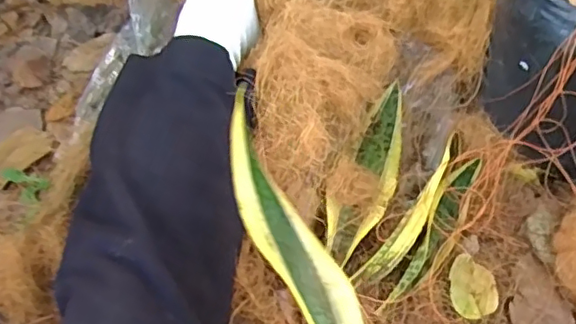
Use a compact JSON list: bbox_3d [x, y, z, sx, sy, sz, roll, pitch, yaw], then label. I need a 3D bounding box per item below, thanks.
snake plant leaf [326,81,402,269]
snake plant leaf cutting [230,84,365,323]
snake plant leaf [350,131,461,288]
[{"bbox_3d":[0.092,0.010,0.634,0.059,0.031,0.215,21,61,12],"label":"snake plant leaf"},{"bbox_3d":[0.002,0.053,0.420,0.063,0.022,0.233,-1,55,-54],"label":"snake plant leaf cutting"},{"bbox_3d":[0.139,0.047,0.604,0.030,0.033,0.214,32,64,18],"label":"snake plant leaf"}]

